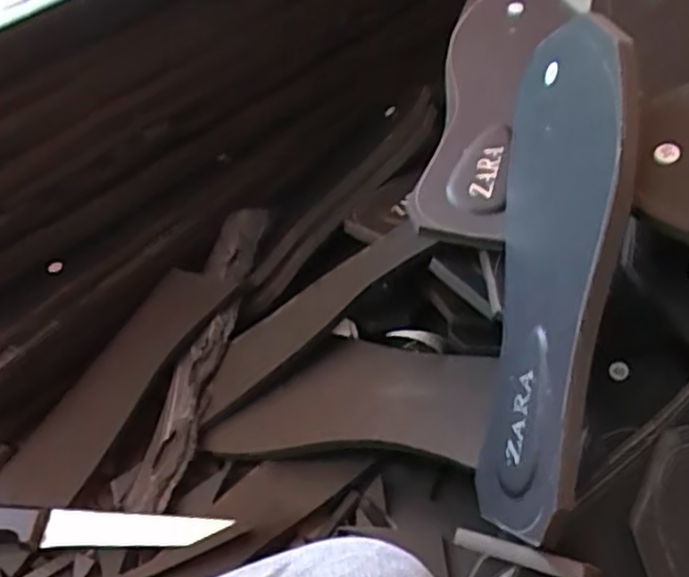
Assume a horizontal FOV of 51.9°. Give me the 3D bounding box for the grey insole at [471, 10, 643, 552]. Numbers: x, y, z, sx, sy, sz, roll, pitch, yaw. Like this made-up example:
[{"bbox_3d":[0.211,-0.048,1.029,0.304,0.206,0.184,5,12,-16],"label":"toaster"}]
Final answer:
[{"bbox_3d":[0.099,-0.007,0.353,0.015,0.104,0.246,10,86,-16],"label":"grey insole"}]

